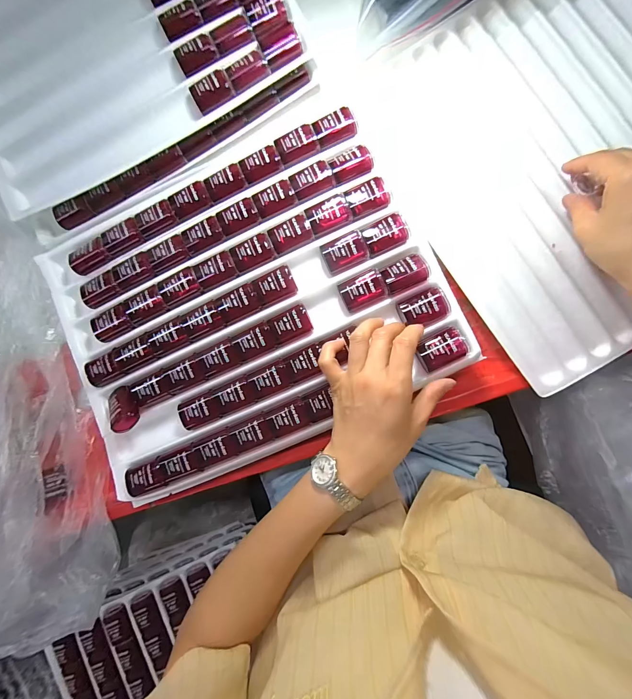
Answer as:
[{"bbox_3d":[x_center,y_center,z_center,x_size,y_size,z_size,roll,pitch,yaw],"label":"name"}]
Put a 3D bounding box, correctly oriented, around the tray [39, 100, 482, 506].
[{"bbox_3d":[-0.079,-0.047,0.324,0.389,0.033,0.299,-23,84,3],"label":"tray"}]

